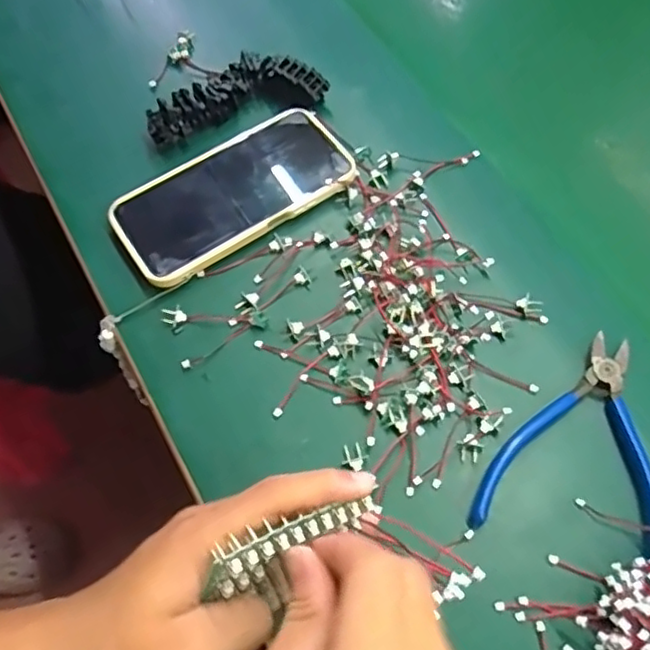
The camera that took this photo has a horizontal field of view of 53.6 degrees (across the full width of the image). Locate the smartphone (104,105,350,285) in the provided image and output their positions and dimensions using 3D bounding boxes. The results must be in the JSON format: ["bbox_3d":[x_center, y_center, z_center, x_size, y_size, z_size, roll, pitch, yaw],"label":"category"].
[{"bbox_3d":[-0.065,-0.096,0.458,0.170,0.013,0.082,-31,67,-15],"label":"smartphone"}]

